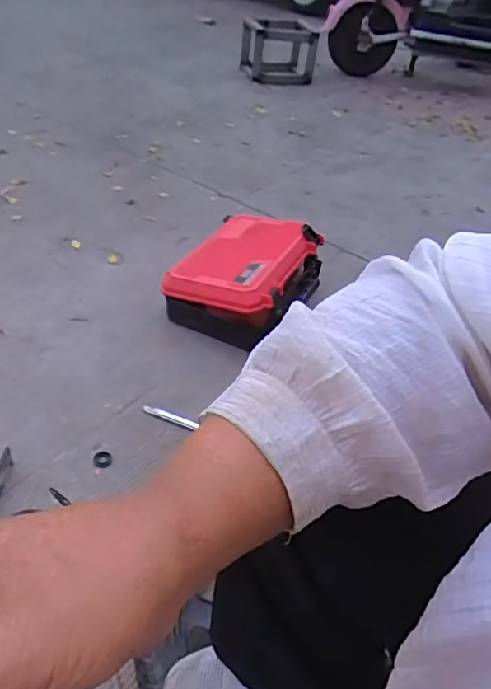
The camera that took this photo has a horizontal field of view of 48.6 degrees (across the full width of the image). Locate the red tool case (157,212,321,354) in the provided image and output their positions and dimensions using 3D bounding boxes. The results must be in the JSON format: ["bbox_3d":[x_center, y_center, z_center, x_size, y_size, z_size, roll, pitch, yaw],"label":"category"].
[{"bbox_3d":[0.013,-0.159,1.232,0.273,0.138,0.336,18,42,14],"label":"red tool case"}]

